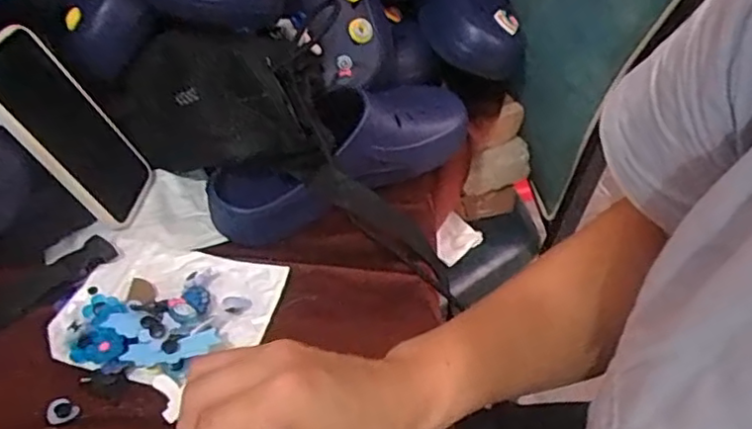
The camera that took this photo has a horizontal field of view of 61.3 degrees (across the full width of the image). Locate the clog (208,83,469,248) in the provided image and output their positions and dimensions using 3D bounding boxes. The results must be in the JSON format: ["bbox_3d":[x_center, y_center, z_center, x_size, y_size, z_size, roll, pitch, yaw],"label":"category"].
[{"bbox_3d":[-0.026,-0.069,0.566,0.261,0.079,0.088,-30,52,-30],"label":"clog"}]

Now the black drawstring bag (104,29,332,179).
[{"bbox_3d":[-0.138,-0.098,0.553,0.205,0.121,0.050,1,14,14],"label":"black drawstring bag"}]

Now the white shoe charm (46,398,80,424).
[{"bbox_3d":[-0.203,0.126,0.409,0.016,0.006,0.017,32,51,28],"label":"white shoe charm"}]

